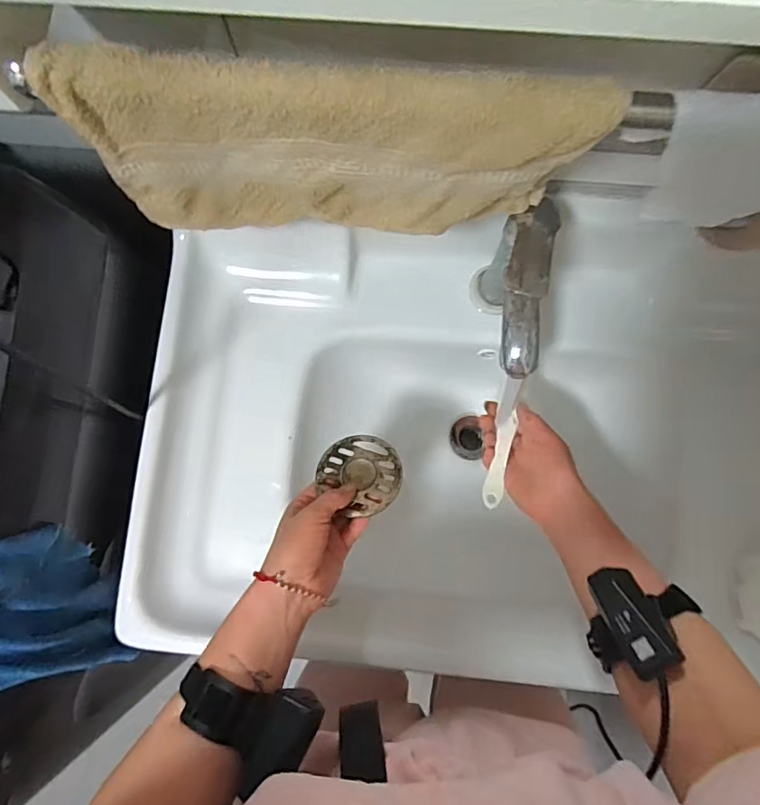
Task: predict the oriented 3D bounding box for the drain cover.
[{"bbox_3d":[-0.016,0.064,0.484,0.069,0.005,0.077,-43,66,-16],"label":"drain cover"}]

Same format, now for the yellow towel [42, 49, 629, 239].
[{"bbox_3d":[-0.030,-0.159,0.354,0.322,0.152,0.042,1,81,2],"label":"yellow towel"}]

